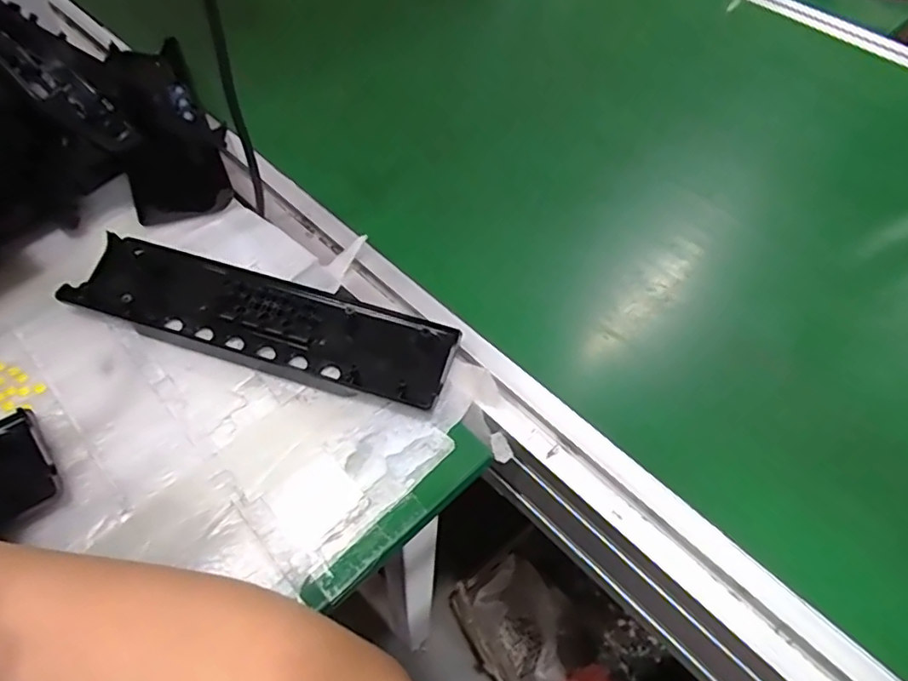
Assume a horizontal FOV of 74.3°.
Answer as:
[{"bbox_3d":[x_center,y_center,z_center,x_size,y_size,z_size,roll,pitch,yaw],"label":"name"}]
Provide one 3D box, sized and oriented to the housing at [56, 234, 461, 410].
[{"bbox_3d":[-0.122,-0.017,0.385,0.246,0.020,0.067,16,56,8],"label":"housing"}]

